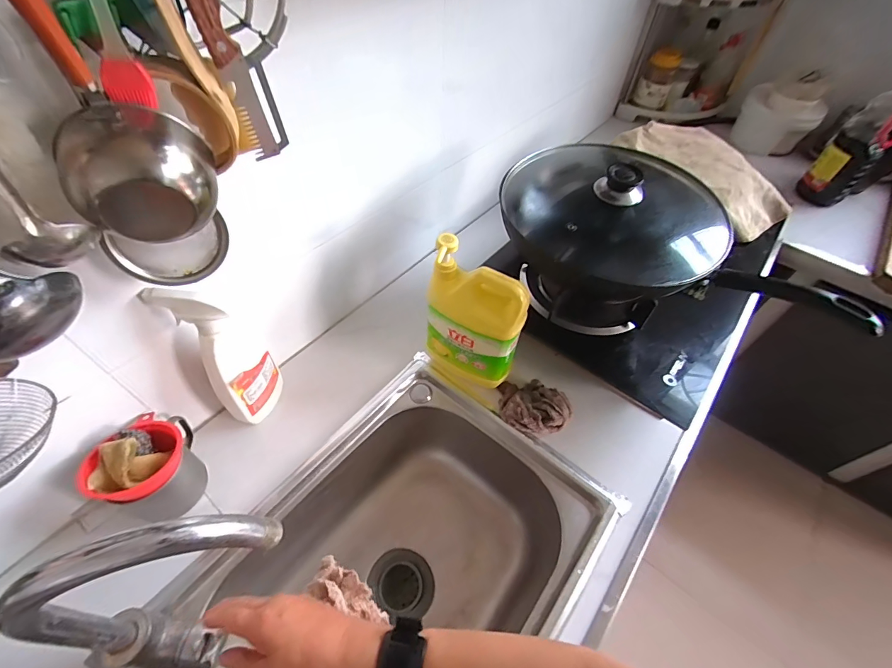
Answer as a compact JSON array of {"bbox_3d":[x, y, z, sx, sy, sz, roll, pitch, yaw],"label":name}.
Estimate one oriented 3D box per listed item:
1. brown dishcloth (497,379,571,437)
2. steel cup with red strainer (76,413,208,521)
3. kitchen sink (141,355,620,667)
[{"bbox_3d":[0.141,0.112,0.646,0.106,0.039,0.095,8,52,3],"label":"brown dishcloth"},{"bbox_3d":[-0.368,0.166,0.512,0.091,0.123,0.111,24,55,15],"label":"steel cup with red strainer"},{"bbox_3d":[-0.063,0.356,0.599,0.386,0.227,0.519,32,57,20],"label":"kitchen sink"}]

